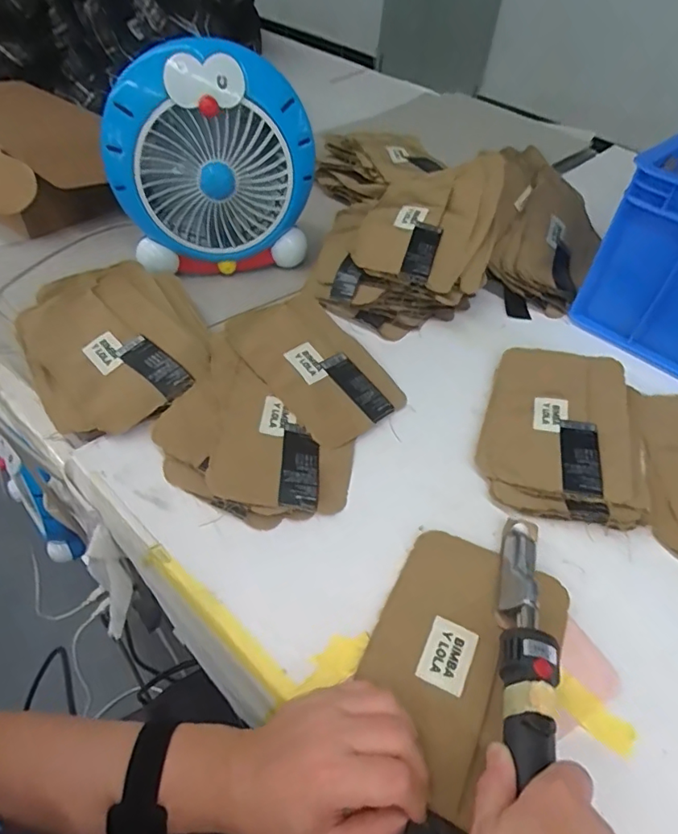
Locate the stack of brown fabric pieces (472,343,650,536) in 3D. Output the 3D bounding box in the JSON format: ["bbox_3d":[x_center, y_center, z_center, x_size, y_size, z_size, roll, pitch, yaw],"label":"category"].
[{"bbox_3d":[0.227,0.009,0.540,0.147,0.020,0.220,13,49,6],"label":"stack of brown fabric pieces"}]

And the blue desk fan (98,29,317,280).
[{"bbox_3d":[-0.153,-0.308,0.657,0.248,0.243,0.093,-9,50,-13],"label":"blue desk fan"}]

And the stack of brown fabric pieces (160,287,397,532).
[{"bbox_3d":[-0.034,-0.059,0.585,0.118,0.046,0.208,-31,59,-29],"label":"stack of brown fabric pieces"}]

